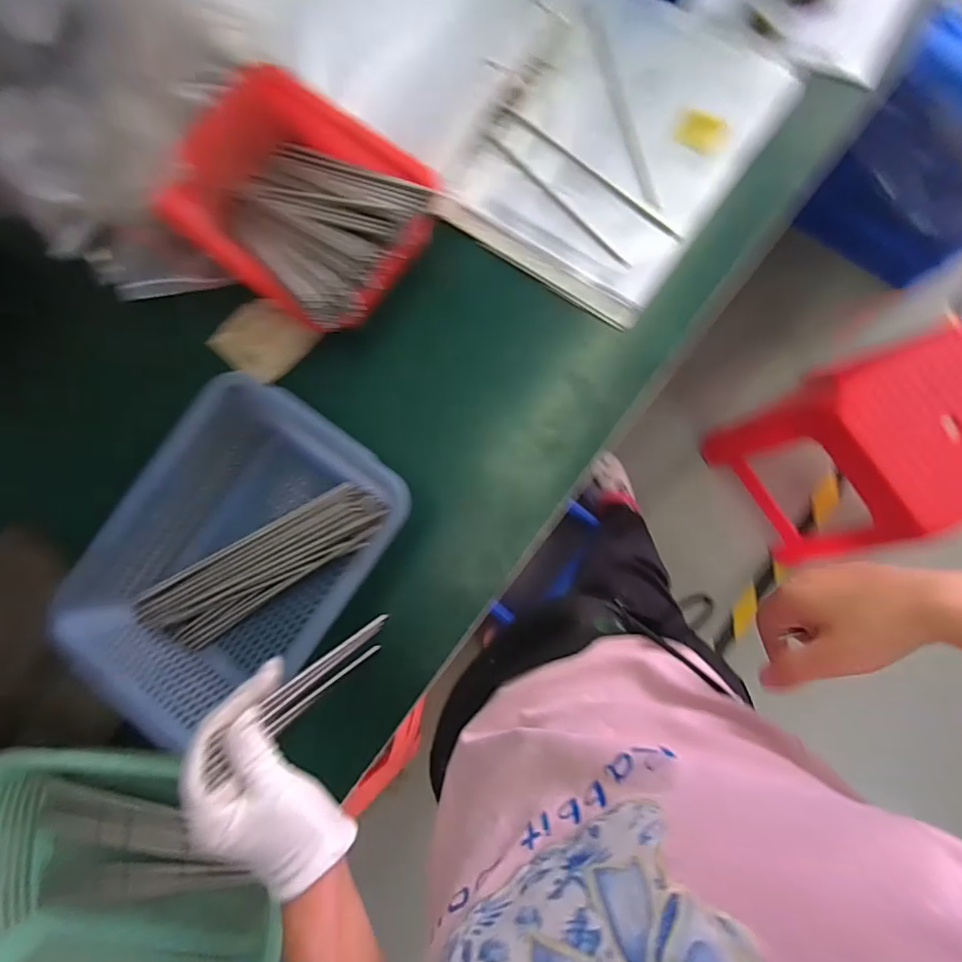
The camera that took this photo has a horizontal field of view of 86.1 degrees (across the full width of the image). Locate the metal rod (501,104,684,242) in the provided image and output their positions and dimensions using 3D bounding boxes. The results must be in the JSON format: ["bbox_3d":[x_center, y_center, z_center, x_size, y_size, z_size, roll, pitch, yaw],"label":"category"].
[{"bbox_3d":[0.119,-0.332,0.554,0.244,0.009,0.011,41,89,8],"label":"metal rod"}]

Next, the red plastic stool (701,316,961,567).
[{"bbox_3d":[0.699,-0.050,0.972,0.290,0.417,0.315,-33,82,1],"label":"red plastic stool"}]

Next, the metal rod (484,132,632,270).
[{"bbox_3d":[0.082,-0.304,0.558,0.009,0.006,0.218,-43,82,0],"label":"metal rod"}]

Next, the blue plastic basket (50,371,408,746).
[{"bbox_3d":[-0.232,0.073,0.515,0.225,0.101,0.307,37,88,8],"label":"blue plastic basket"}]

